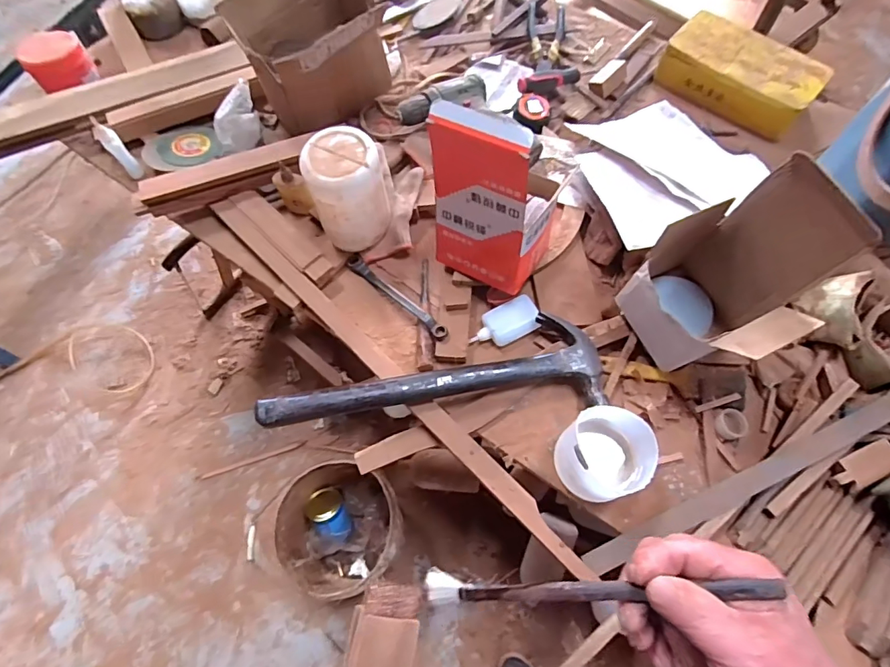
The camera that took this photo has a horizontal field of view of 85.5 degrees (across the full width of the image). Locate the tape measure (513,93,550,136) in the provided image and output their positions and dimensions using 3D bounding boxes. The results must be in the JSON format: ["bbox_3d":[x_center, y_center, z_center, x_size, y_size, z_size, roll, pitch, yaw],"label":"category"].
[{"bbox_3d":[0.146,-0.362,0.785,0.056,0.027,0.057,37,72,18],"label":"tape measure"}]

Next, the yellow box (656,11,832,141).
[{"bbox_3d":[0.477,-0.421,0.779,0.231,0.073,0.115,41,73,19],"label":"yellow box"}]

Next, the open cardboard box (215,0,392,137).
[{"bbox_3d":[-0.198,-0.437,0.754,0.204,0.167,0.167,-32,68,-12],"label":"open cardboard box"}]

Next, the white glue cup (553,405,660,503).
[{"bbox_3d":[0.177,0.137,0.541,0.092,0.079,0.090,-1,65,2],"label":"white glue cup"}]

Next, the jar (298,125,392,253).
[{"bbox_3d":[-0.125,-0.178,0.648,0.097,0.171,0.087,-10,65,-2],"label":"jar"}]

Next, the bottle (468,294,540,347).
[{"bbox_3d":[0.079,-0.014,0.642,0.093,0.023,0.053,-24,66,-8],"label":"bottle"}]

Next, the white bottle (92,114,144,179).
[{"bbox_3d":[-0.514,-0.289,0.754,0.026,0.101,0.026,31,67,36],"label":"white bottle"}]

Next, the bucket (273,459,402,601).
[{"bbox_3d":[-0.225,0.446,1.088,0.244,0.263,0.246,-1,65,2],"label":"bucket"}]

